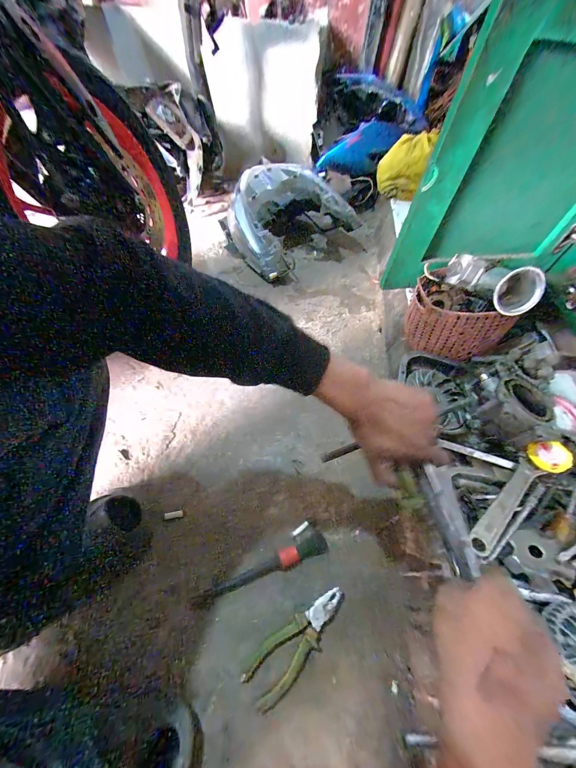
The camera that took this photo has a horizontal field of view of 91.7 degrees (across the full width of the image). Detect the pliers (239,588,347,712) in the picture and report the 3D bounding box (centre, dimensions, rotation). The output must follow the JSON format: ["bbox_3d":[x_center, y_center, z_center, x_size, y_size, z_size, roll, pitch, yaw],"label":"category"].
[{"bbox_3d":[0.015,0.362,0.397,0.163,0.024,0.058,-35,65,-23],"label":"pliers"}]

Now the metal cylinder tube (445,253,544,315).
[{"bbox_3d":[0.342,-0.181,0.470,0.062,0.069,0.150,-19,60,-19],"label":"metal cylinder tube"}]

